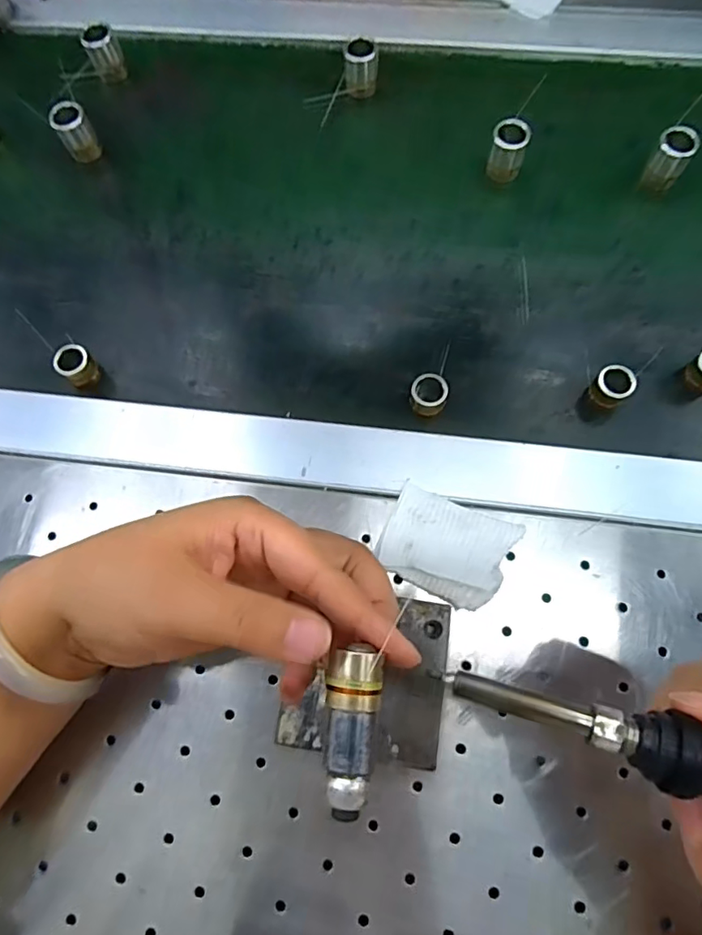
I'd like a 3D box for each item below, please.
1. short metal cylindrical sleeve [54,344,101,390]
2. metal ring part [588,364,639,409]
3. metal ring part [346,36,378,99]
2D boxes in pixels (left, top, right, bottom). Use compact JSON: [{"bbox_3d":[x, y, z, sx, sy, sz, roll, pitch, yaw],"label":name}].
[{"bbox_3d":[-0.169,-0.063,0.333,0.019,0.018,0.020,-1,74,2],"label":"short metal cylindrical sleeve"},{"bbox_3d":[0.149,-0.045,0.311,0.023,0.023,0.020,-39,76,-9],"label":"metal ring part"},{"bbox_3d":[0.008,-0.282,0.381,0.021,0.034,0.017,2,74,3],"label":"metal ring part"}]

